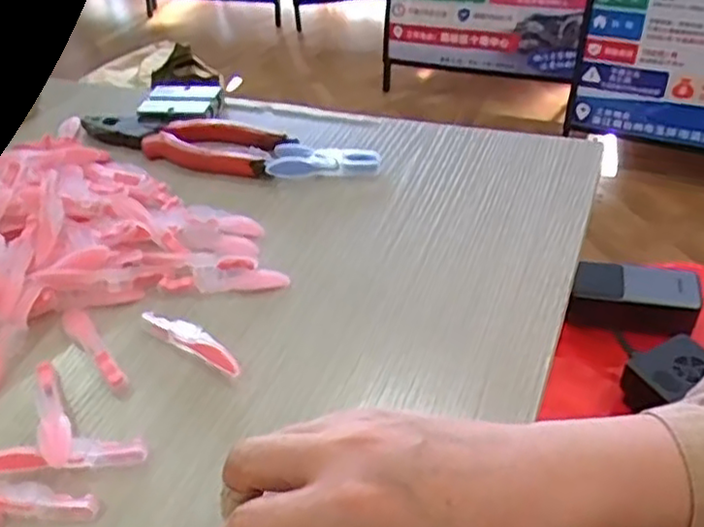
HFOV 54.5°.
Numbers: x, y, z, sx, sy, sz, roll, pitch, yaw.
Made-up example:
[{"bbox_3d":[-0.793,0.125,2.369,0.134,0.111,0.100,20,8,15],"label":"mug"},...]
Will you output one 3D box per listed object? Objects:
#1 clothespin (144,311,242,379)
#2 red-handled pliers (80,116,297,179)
[{"bbox_3d":[-0.086,0.043,0.375,0.070,0.012,0.012,21,49,28],"label":"clothespin"},{"bbox_3d":[-0.136,-0.102,0.545,0.182,0.017,0.049,18,48,26],"label":"red-handled pliers"}]

